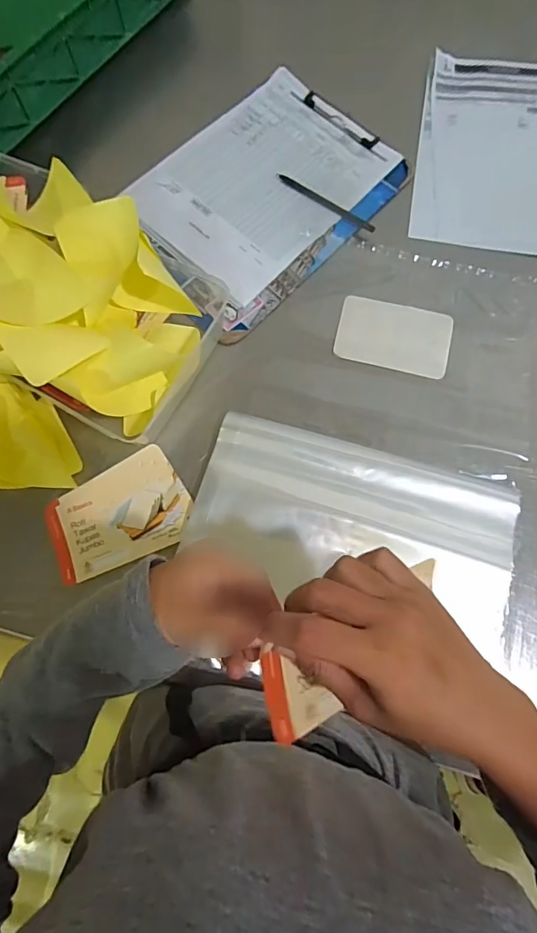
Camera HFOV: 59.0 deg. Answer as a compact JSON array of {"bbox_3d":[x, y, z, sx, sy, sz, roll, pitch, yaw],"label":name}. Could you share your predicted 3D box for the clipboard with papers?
[{"bbox_3d":[-0.005,-0.339,0.586,0.235,0.017,0.317,43,78,9],"label":"clipboard with papers"}]

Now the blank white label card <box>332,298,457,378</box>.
[{"bbox_3d":[0.146,-0.152,0.554,0.129,0.004,0.083,13,76,4],"label":"blank white label card"}]

